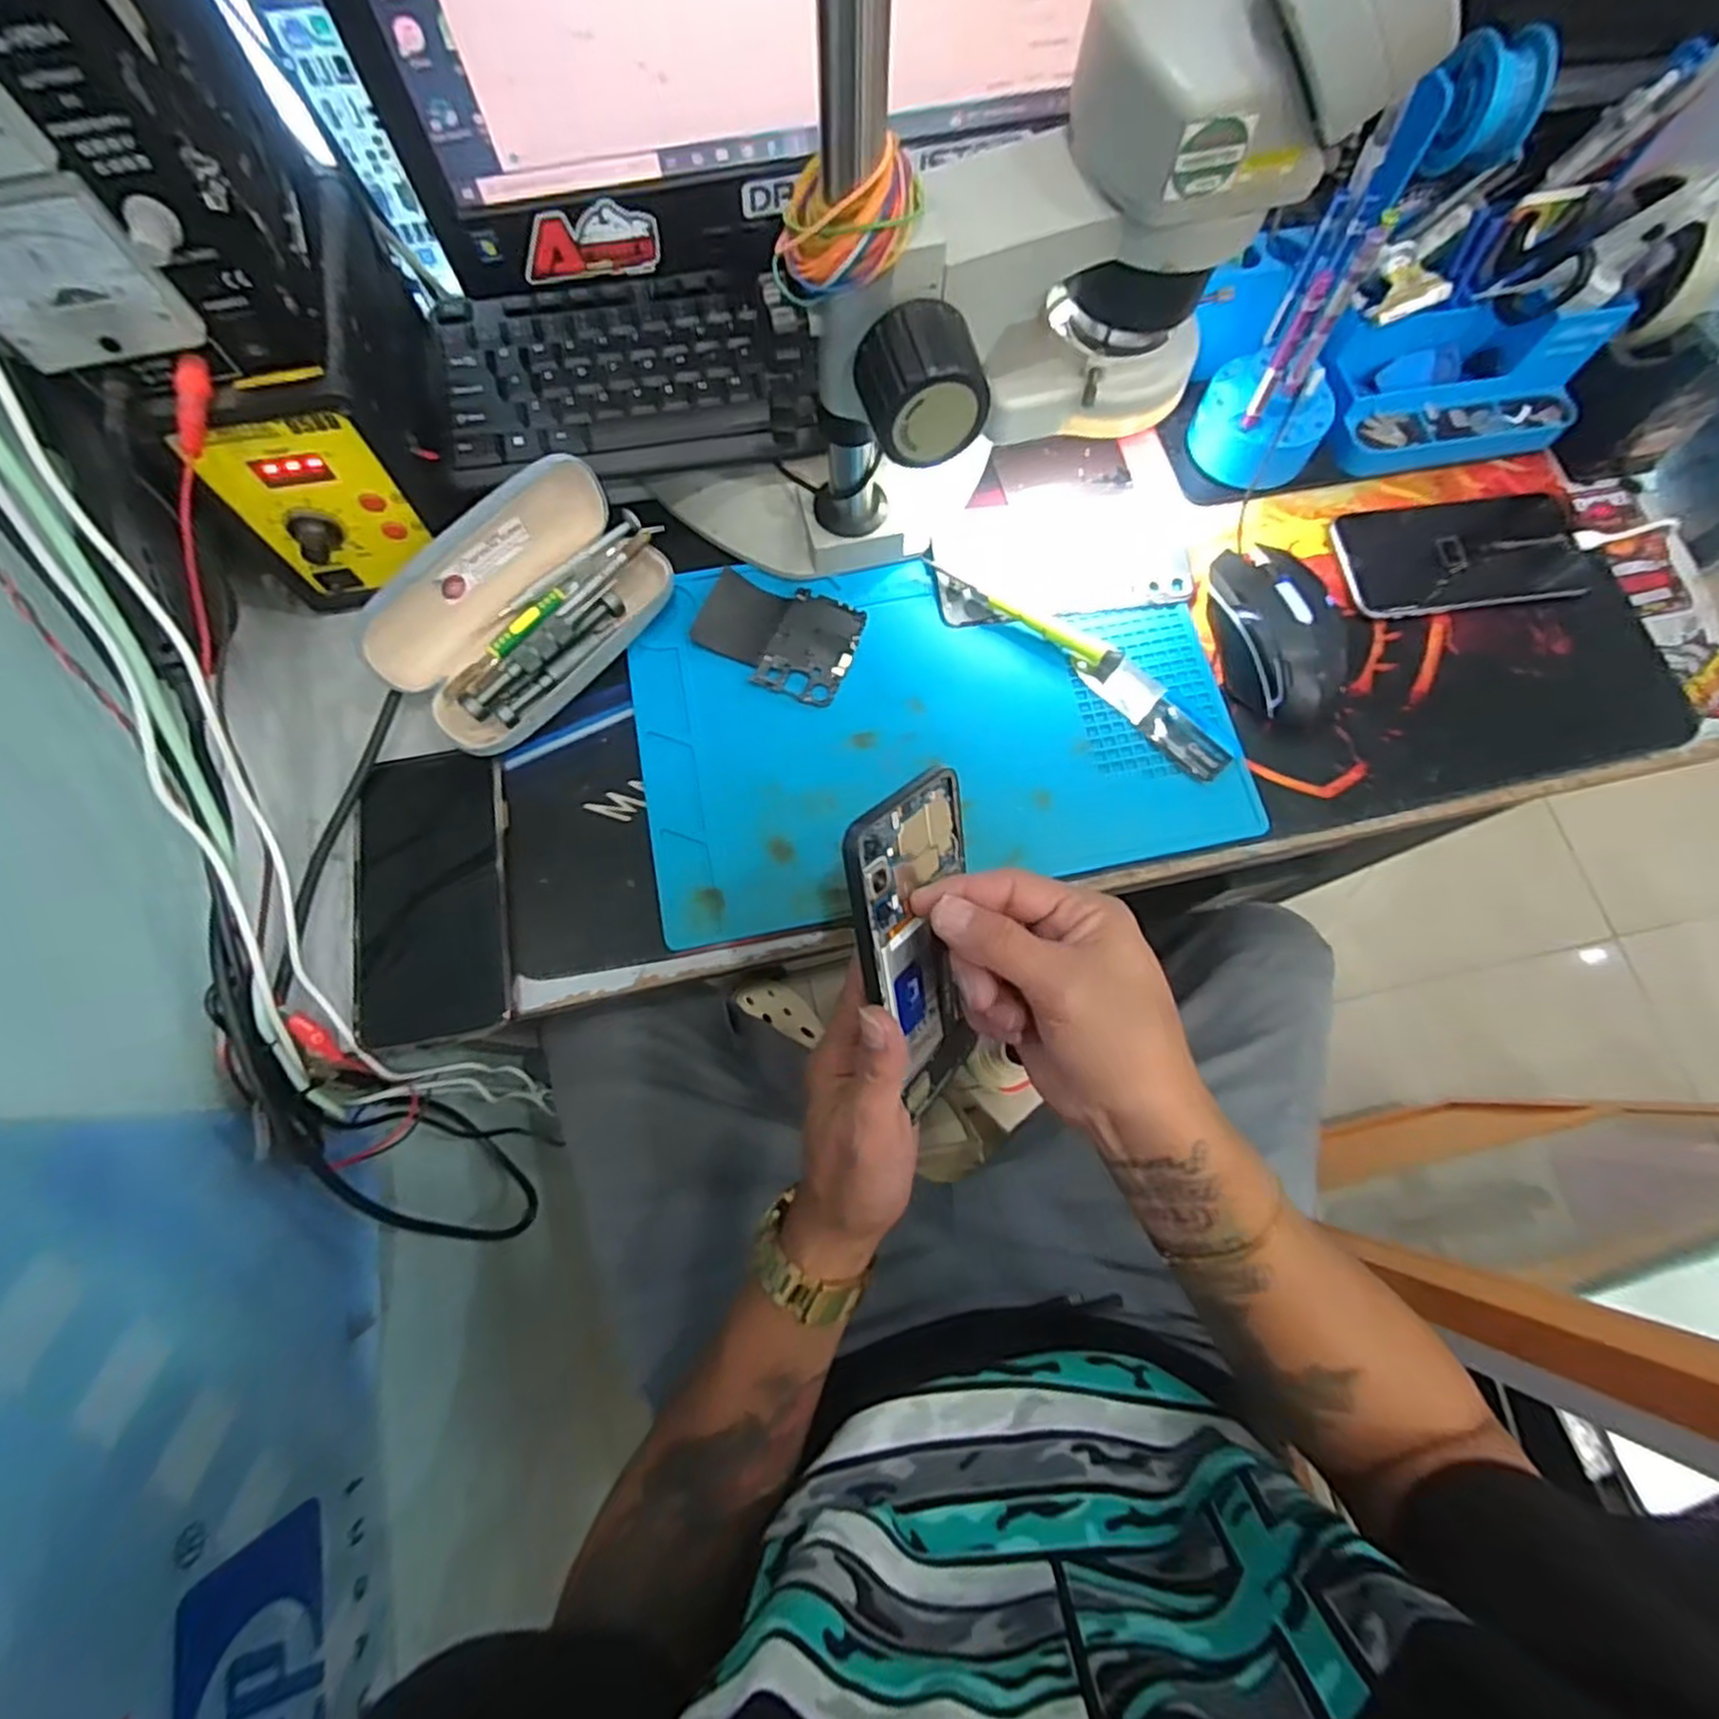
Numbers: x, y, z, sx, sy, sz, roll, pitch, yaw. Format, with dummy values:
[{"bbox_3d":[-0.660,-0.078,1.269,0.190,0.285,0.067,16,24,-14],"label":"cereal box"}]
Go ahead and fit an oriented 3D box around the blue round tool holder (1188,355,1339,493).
[{"bbox_3d":[0.248,-0.271,0.475,0.077,0.059,0.069,37,76,9],"label":"blue round tool holder"}]

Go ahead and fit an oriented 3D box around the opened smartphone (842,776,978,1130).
[{"bbox_3d":[0.029,0.042,0.342,0.005,0.156,0.079,10,31,36],"label":"opened smartphone"}]

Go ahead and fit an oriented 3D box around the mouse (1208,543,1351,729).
[{"bbox_3d":[0.246,-0.135,0.447,0.061,0.036,0.116,-18,75,-7],"label":"mouse"}]

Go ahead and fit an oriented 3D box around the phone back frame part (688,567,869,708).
[{"bbox_3d":[-0.049,-0.135,0.454,0.092,0.008,0.068,20,74,4],"label":"phone back frame part"}]

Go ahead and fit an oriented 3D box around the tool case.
[{"bbox_3d":[-0.183,-0.141,0.423,0.085,0.067,0.160,39,76,9],"label":"tool case"}]

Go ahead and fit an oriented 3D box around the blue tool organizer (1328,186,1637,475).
[{"bbox_3d":[0.377,-0.298,0.477,0.157,0.072,0.077,-5,74,-3],"label":"blue tool organizer"}]

